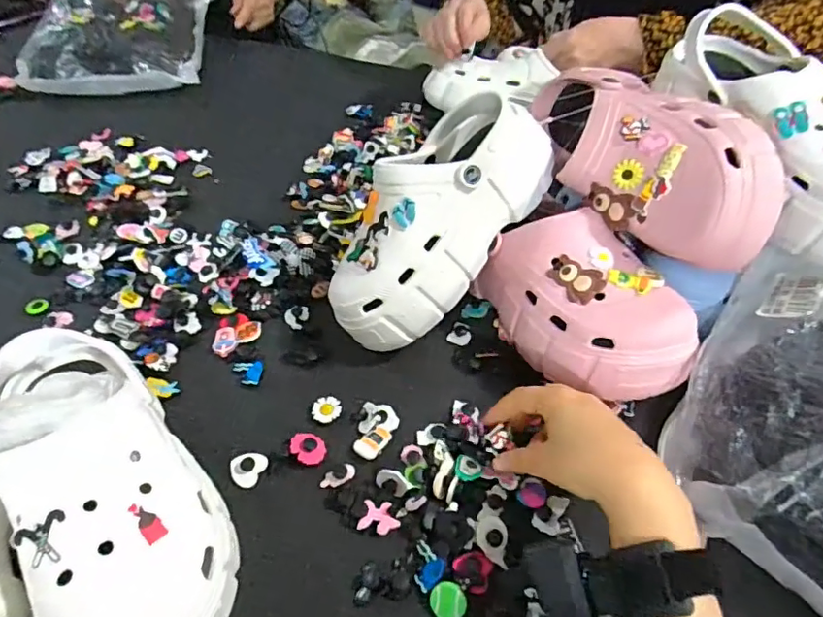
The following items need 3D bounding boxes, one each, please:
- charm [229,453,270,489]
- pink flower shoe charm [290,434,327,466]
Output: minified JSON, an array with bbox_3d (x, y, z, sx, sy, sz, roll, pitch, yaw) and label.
[{"bbox_3d":[-0.128,0.124,0.423,0.025,0.009,0.028,19,48,16],"label":"charm"},{"bbox_3d":[-0.081,0.111,0.431,0.029,0.008,0.024,34,54,27],"label":"pink flower shoe charm"}]

